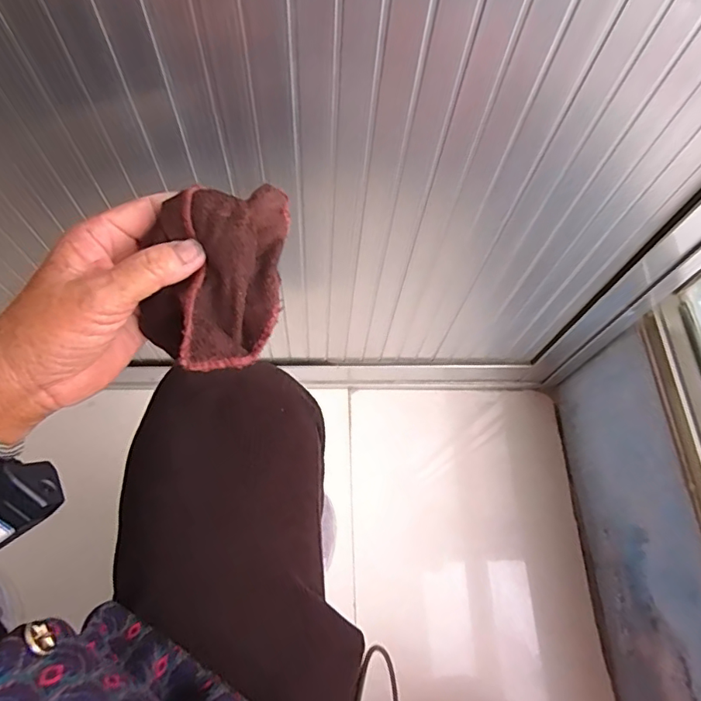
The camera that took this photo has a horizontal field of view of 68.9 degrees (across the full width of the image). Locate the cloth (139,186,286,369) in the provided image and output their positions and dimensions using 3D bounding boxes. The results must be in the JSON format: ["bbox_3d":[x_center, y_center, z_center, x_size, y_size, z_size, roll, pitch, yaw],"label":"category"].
[{"bbox_3d":[-0.077,-0.042,0.297,0.073,0.072,0.103,1,68,-2],"label":"cloth"}]

